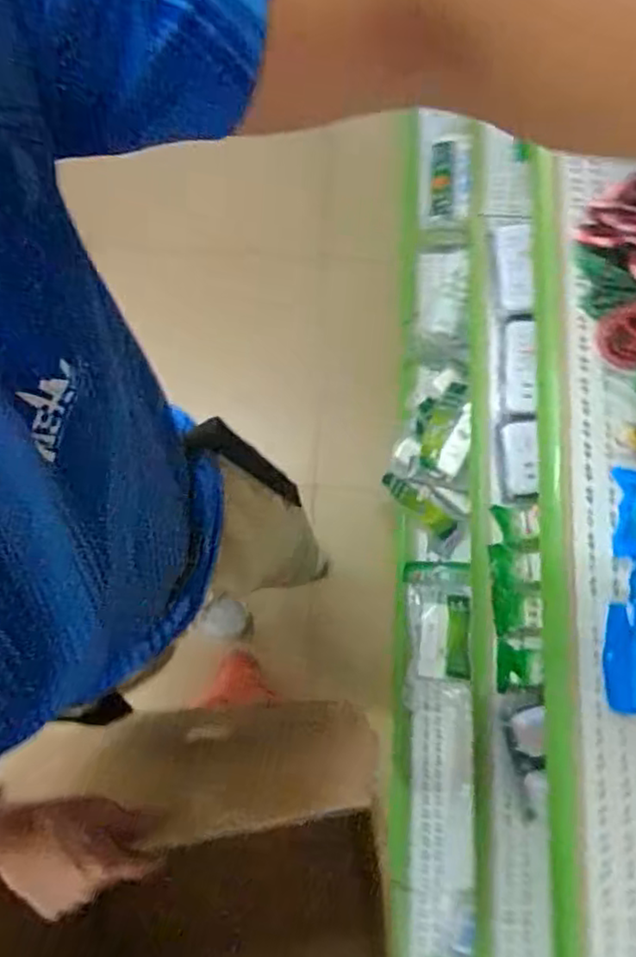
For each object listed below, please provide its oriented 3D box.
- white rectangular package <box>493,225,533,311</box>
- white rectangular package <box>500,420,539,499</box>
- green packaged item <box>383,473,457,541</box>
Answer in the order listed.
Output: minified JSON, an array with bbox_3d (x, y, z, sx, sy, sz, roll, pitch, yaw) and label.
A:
[{"bbox_3d":[0.319,-0.349,1.077,0.046,0.043,0.157,-2,79,-1],"label":"white rectangular package"},{"bbox_3d":[0.318,-0.032,1.025,0.062,0.017,0.113,-4,80,19],"label":"white rectangular package"},{"bbox_3d":[0.213,0.055,1.399,0.182,0.030,0.045,42,81,7],"label":"green packaged item"}]

